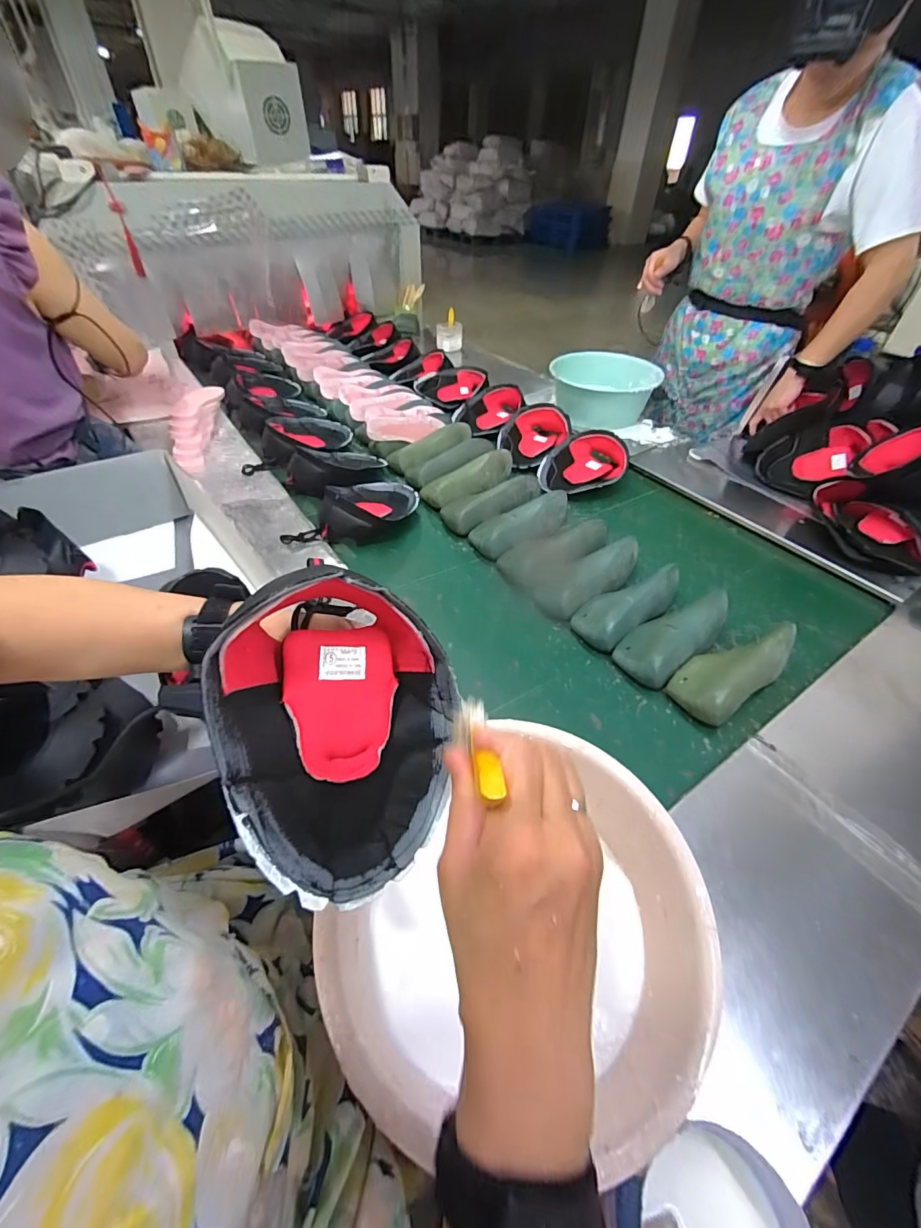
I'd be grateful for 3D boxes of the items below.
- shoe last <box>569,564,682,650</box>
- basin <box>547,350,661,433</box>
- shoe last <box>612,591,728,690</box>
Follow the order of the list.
[{"bbox_3d":[0.292,-0.020,0.793,0.218,0.068,0.090,-26,52,-25],"label":"shoe last"},{"bbox_3d":[0.416,-0.665,1.365,0.312,0.122,0.285,12,47,9],"label":"basin"},{"bbox_3d":[0.344,0.032,0.739,0.213,0.074,0.094,-28,53,-26],"label":"shoe last"}]

